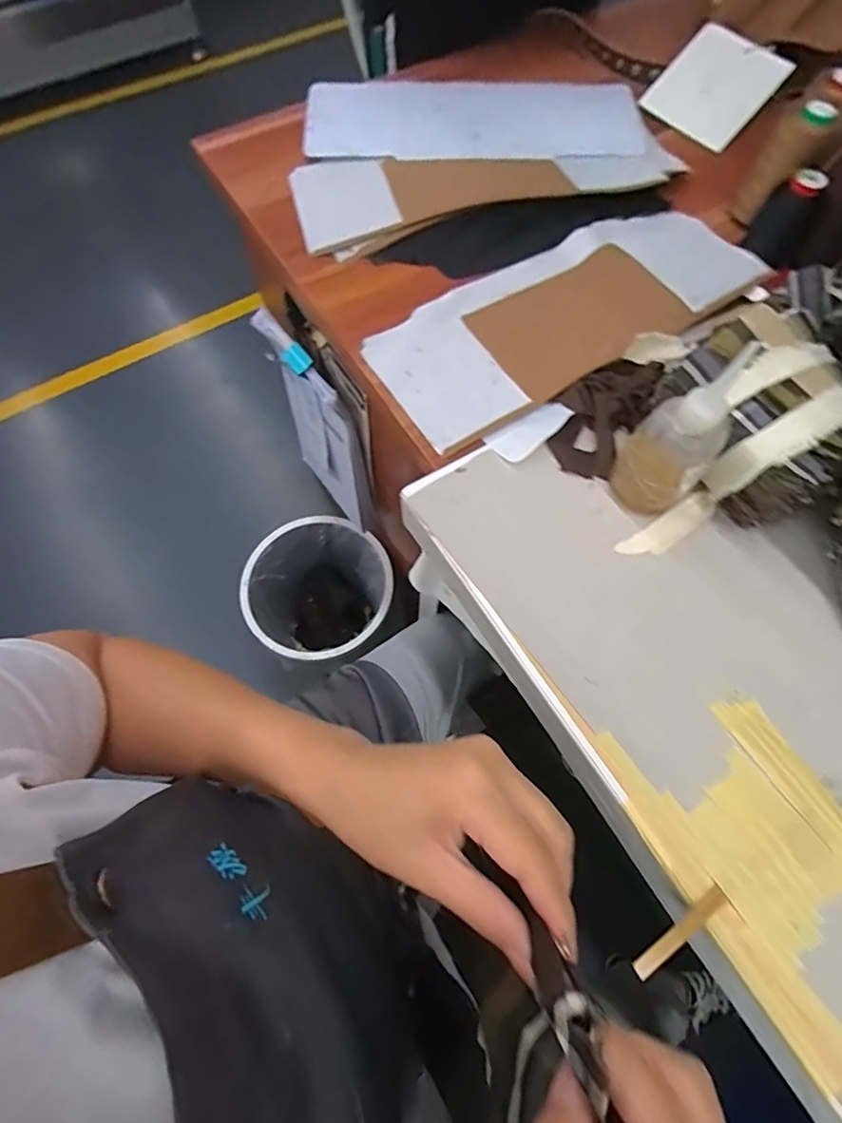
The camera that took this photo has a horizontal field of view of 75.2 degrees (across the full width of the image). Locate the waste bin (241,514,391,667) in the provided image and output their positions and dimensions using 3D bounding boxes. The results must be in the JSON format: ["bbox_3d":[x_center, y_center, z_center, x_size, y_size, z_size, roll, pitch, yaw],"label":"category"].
[{"bbox_3d":[-0.185,0.089,1.074,0.247,0.287,0.259,0,67,0],"label":"waste bin"}]

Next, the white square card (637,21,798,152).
[{"bbox_3d":[0.383,-0.622,0.716,0.135,0.011,0.133,39,97,9],"label":"white square card"}]

